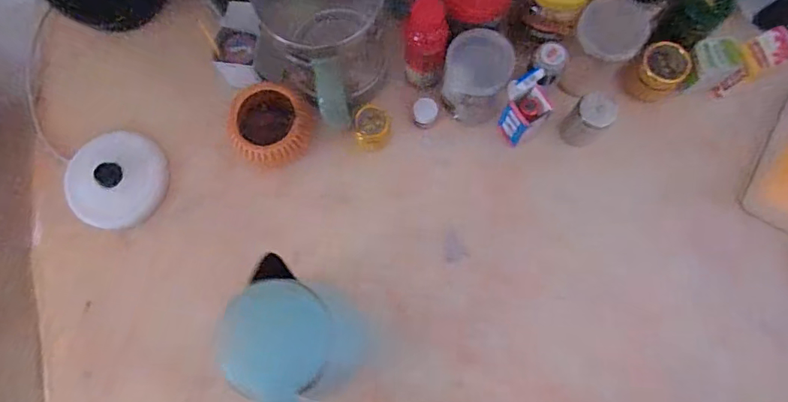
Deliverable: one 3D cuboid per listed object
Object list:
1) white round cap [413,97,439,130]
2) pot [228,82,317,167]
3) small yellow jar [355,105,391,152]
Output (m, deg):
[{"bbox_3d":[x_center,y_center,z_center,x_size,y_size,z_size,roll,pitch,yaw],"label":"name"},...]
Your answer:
[{"bbox_3d":[0.045,-0.124,0.673,0.034,0.026,0.036,0,78,1],"label":"white round cap"},{"bbox_3d":[-0.168,-0.100,0.659,0.102,0.068,0.102,0,78,1],"label":"pot"},{"bbox_3d":[-0.028,-0.100,0.651,0.047,0.049,0.047,0,78,1],"label":"small yellow jar"}]

